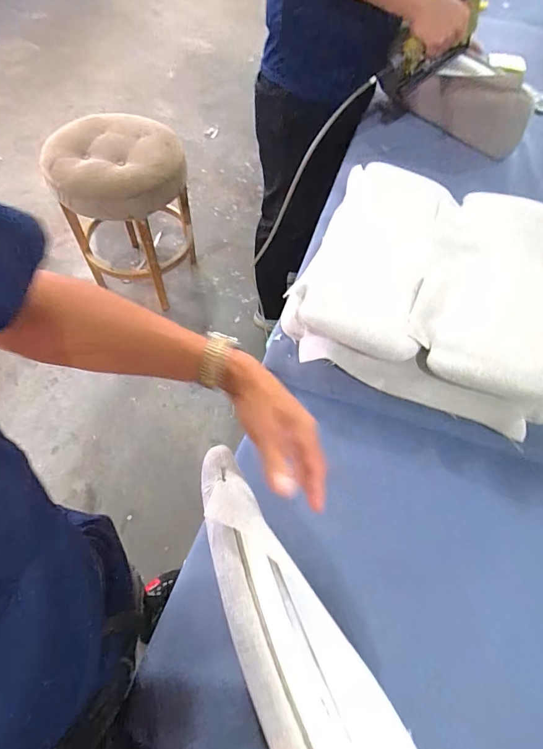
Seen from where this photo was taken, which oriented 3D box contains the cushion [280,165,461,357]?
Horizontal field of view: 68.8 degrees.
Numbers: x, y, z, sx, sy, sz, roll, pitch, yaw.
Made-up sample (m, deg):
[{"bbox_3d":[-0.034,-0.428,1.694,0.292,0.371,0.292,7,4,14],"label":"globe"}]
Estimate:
[{"bbox_3d":[0.180,-0.207,0.682,0.209,0.085,0.414,20,60,9],"label":"cushion"}]

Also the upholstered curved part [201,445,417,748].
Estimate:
[{"bbox_3d":[0.019,0.238,0.347,0.096,0.046,0.369,-24,69,-16],"label":"upholstered curved part"}]

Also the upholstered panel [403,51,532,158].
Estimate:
[{"bbox_3d":[0.456,-0.613,0.910,0.276,0.149,0.017,23,60,-1],"label":"upholstered panel"}]

